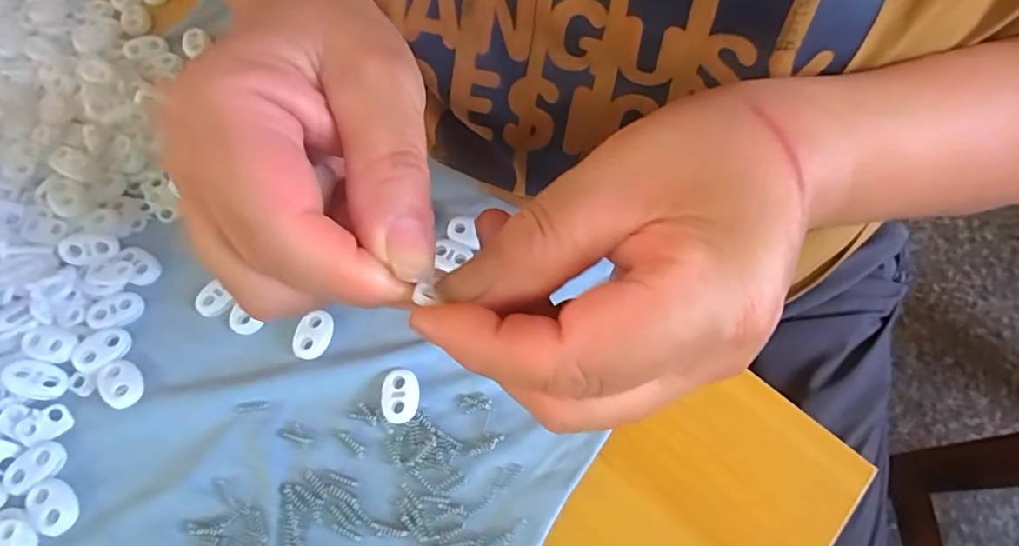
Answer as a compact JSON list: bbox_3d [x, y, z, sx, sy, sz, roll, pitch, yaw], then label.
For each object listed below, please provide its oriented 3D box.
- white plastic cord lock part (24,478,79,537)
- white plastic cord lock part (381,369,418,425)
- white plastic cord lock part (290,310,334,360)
[{"bbox_3d":[-0.176,0.089,0.210,0.015,0.004,0.022,-31,68,-13],"label":"white plastic cord lock part"},{"bbox_3d":[-0.046,0.051,0.226,0.015,0.004,0.022,-7,65,-3],"label":"white plastic cord lock part"},{"bbox_3d":[-0.086,0.026,0.237,0.016,0.004,0.021,14,66,8],"label":"white plastic cord lock part"}]

